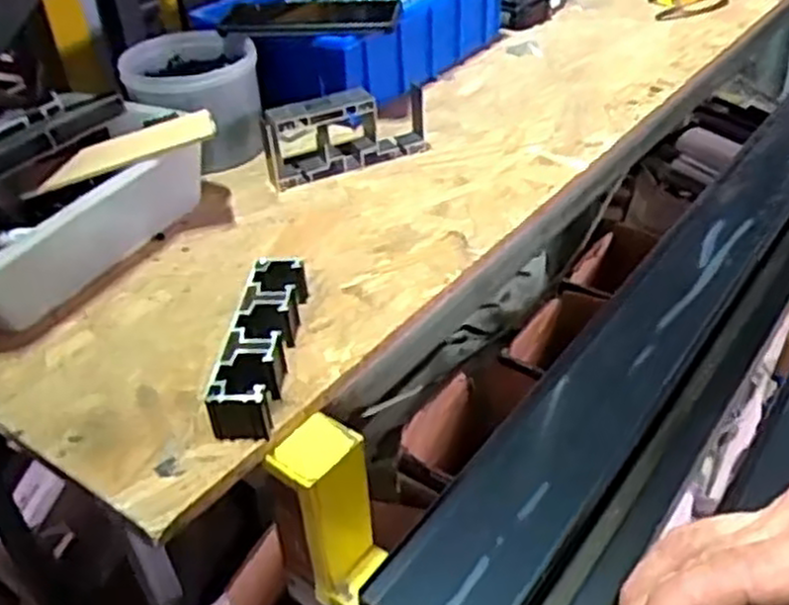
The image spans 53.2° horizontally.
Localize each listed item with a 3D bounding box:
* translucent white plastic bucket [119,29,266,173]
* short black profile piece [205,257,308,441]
[{"bbox_3d":[-0.178,-0.182,0.711,0.113,0.088,0.119,-9,36,-6],"label":"translucent white plastic bucket"},{"bbox_3d":[-0.081,0.023,0.476,0.034,0.032,0.132,0,36,6],"label":"short black profile piece"}]

